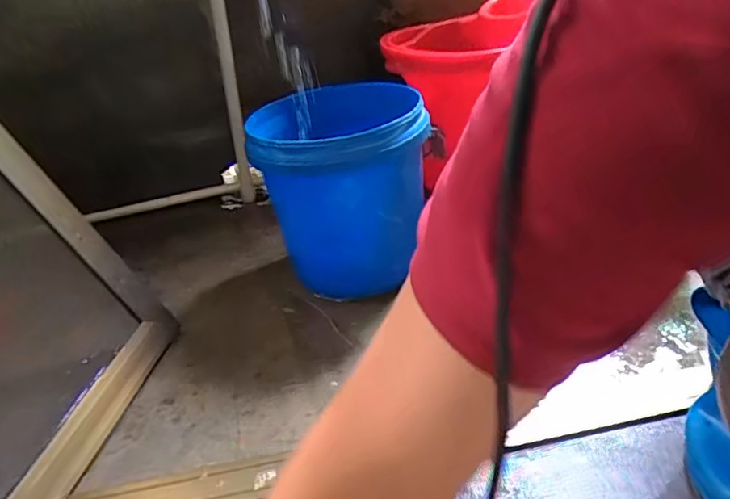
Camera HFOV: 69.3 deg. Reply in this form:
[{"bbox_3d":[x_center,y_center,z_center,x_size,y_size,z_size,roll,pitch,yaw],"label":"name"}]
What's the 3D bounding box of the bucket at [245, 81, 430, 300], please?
[{"bbox_3d":[-0.034,-0.088,0.841,0.243,0.275,0.251,-4,31,3],"label":"bucket"}]

